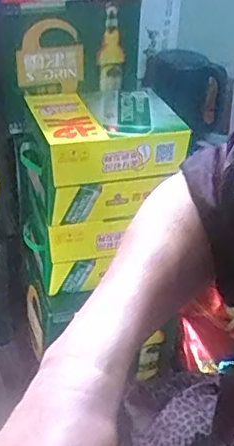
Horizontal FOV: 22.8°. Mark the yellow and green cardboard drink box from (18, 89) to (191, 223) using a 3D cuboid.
[{"bbox_3d":[-0.037,-0.146,1.174,0.281,0.167,0.231,-11,35,-21],"label":"yellow and green cardboard drink box"}]

